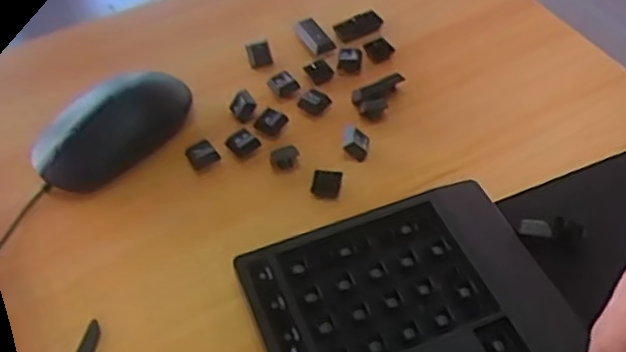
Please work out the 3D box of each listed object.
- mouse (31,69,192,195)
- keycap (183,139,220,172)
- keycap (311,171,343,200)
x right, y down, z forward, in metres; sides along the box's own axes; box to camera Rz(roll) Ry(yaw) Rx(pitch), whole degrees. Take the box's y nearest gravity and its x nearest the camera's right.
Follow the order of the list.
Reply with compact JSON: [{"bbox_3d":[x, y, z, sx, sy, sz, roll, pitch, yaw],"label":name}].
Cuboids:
[{"bbox_3d":[-0.134,-0.033,0.439,0.108,0.030,0.058,-38,59,-26],"label":"mouse"},{"bbox_3d":[-0.073,-0.014,0.427,0.019,0.008,0.016,-26,54,-18],"label":"keycap"},{"bbox_3d":[0.008,0.005,0.415,0.017,0.006,0.019,5,51,6],"label":"keycap"}]

